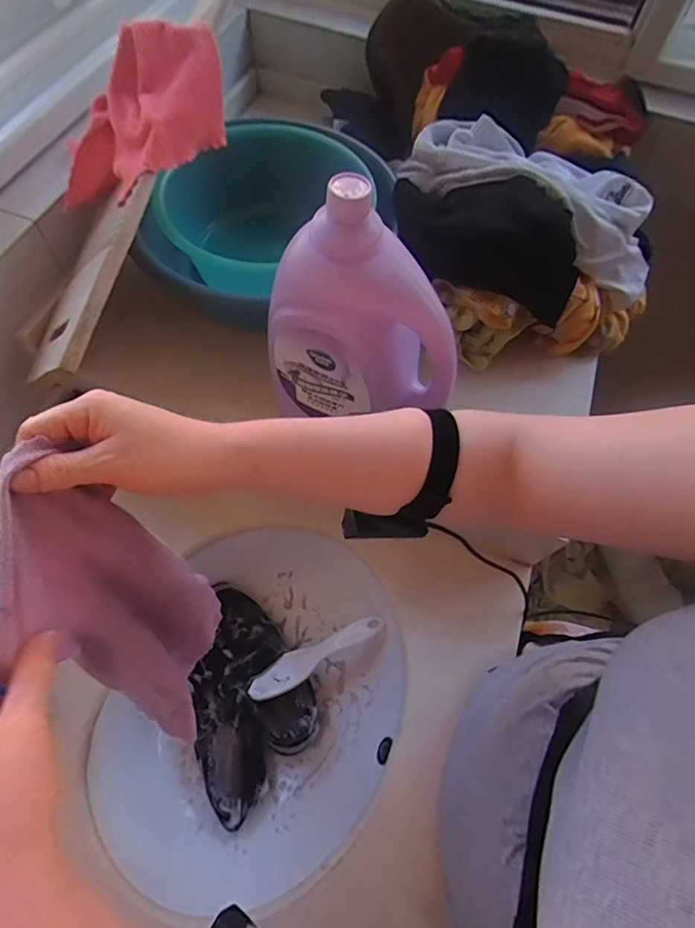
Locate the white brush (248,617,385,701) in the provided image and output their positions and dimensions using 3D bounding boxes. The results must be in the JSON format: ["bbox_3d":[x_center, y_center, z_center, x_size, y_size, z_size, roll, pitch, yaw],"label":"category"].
[{"bbox_3d":[-0.043,0.263,0.688,0.198,0.024,0.041,-29,67,-1],"label":"white brush"}]

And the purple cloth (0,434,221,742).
[{"bbox_3d":[-0.164,0.123,0.390,0.103,0.328,0.074,-32,55,-18],"label":"purple cloth"}]

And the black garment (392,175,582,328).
[{"bbox_3d":[0.168,-0.283,0.614,0.252,0.118,0.095,26,64,10],"label":"black garment"}]

